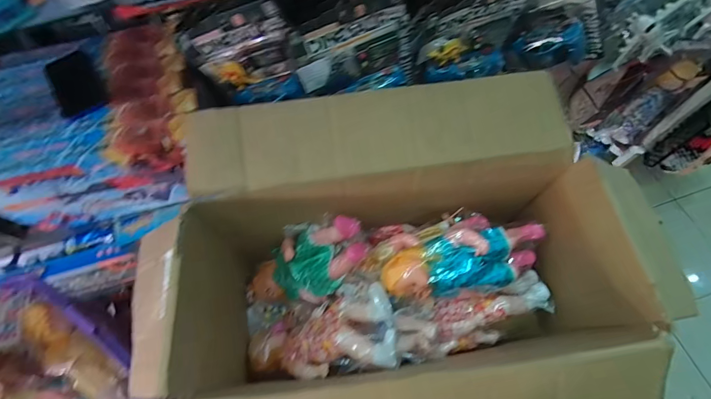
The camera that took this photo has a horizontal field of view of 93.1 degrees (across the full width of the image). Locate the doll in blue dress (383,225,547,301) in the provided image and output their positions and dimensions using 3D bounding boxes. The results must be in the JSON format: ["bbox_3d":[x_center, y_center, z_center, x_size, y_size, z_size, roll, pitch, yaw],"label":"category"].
[{"bbox_3d":[0.208,0.119,0.635,0.314,0.082,0.102,-9,64,-3],"label":"doll in blue dress"}]

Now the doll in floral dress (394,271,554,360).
[{"bbox_3d":[0.214,0.225,0.675,0.290,0.068,0.130,-15,65,-5],"label":"doll in floral dress"}]

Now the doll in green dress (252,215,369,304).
[{"bbox_3d":[-0.106,0.136,0.688,0.284,0.070,0.138,-31,61,27],"label":"doll in green dress"}]

